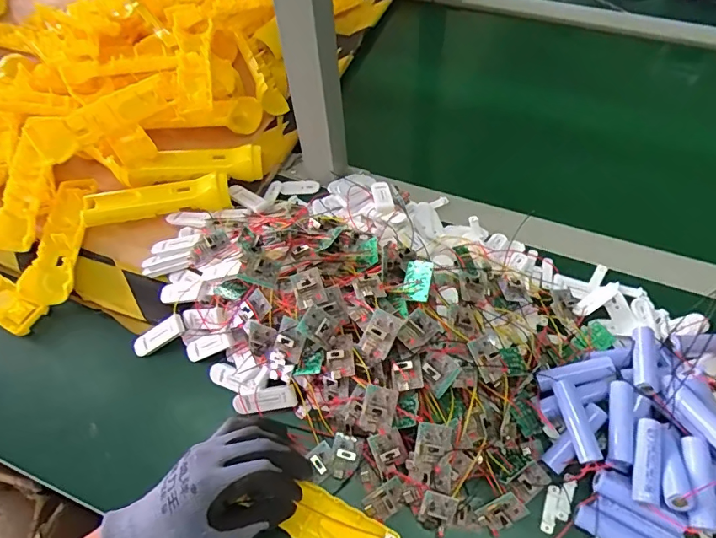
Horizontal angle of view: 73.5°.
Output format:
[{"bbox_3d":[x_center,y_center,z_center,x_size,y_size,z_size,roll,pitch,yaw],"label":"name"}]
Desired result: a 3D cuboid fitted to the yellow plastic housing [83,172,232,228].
[{"bbox_3d":[-0.231,-0.075,0.559,0.162,0.034,0.041,-12,58,-4],"label":"yellow plastic housing"}]

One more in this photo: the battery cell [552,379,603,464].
[{"bbox_3d":[0.189,0.133,0.419,0.021,0.018,0.068,-13,58,-4],"label":"battery cell"}]

